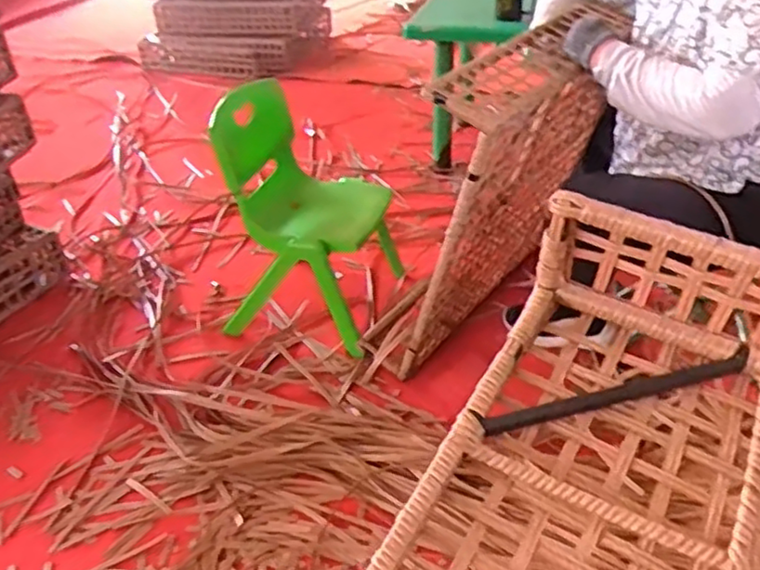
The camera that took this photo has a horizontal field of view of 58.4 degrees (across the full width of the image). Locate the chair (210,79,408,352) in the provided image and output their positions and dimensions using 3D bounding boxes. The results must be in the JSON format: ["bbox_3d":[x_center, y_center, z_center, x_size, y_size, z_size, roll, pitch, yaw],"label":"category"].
[{"bbox_3d":[-0.147,-0.156,1.442,0.285,0.478,0.364,8,37,15],"label":"chair"}]

